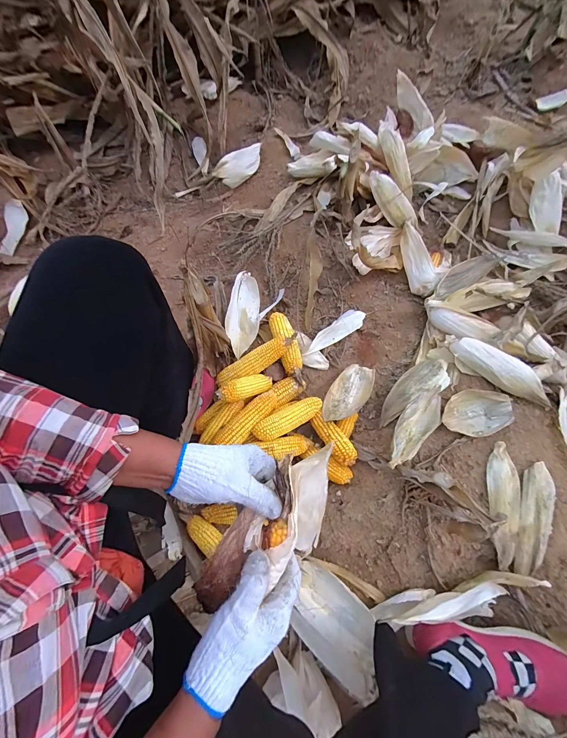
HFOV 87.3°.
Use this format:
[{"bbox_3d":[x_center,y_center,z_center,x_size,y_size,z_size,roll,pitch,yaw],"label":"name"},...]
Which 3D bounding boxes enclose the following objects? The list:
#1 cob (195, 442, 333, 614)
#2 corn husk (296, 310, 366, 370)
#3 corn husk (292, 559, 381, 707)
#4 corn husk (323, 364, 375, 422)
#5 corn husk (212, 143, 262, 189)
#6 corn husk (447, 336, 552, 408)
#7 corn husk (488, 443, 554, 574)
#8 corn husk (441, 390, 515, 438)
[{"bbox_3d":[-0.011,0.175,0.335,0.099,0.057,0.203,44,90,14],"label":"cob"},{"bbox_3d":[0.133,-0.086,0.775,0.210,0.034,0.106,-33,70,-12],"label":"corn husk"},{"bbox_3d":[0.091,0.454,0.528,0.115,0.057,0.199,-43,72,-15],"label":"corn husk"},{"bbox_3d":[0.153,0.059,0.705,0.085,0.043,0.177,34,72,15],"label":"corn husk"},{"bbox_3d":[-0.139,-0.660,0.959,0.052,0.078,0.225,29,71,13],"label":"corn husk"},{"bbox_3d":[0.508,0.001,0.690,0.236,0.044,0.063,34,72,15],"label":"corn husk"},{"bbox_3d":[0.453,0.264,0.571,0.112,0.035,0.229,13,68,7],"label":"corn husk"},{"bbox_3d":[0.414,0.094,0.647,0.161,0.032,0.098,-11,67,-3],"label":"corn husk"}]

